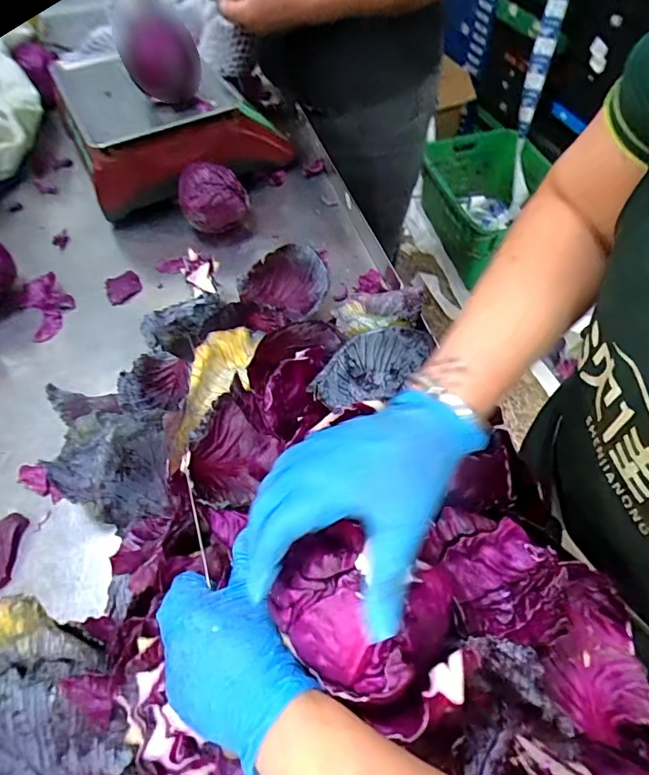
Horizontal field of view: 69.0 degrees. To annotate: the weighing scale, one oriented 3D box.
[{"bbox_3d":[-0.271,-0.485,0.813,0.322,0.147,0.307,-23,58,-13],"label":"weighing scale"}]

